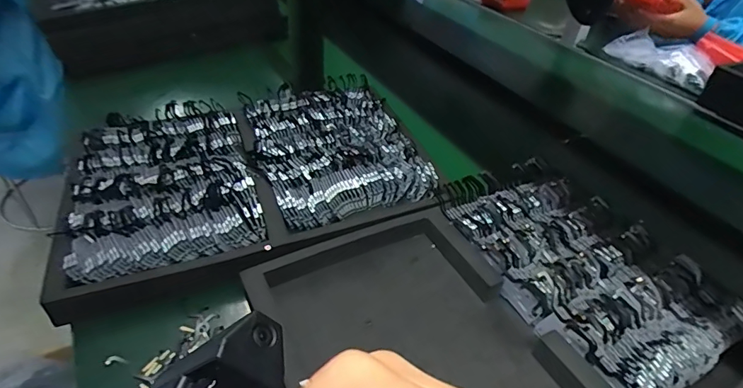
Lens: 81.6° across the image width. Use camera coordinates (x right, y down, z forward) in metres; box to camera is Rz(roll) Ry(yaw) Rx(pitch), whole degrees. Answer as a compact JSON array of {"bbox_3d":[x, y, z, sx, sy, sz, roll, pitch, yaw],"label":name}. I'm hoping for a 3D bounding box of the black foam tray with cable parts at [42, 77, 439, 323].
[{"bbox_3d":[-0.154,-0.038,0.554,0.417,0.044,0.314,-11,43,-19],"label":"black foam tray with cable parts"}]

